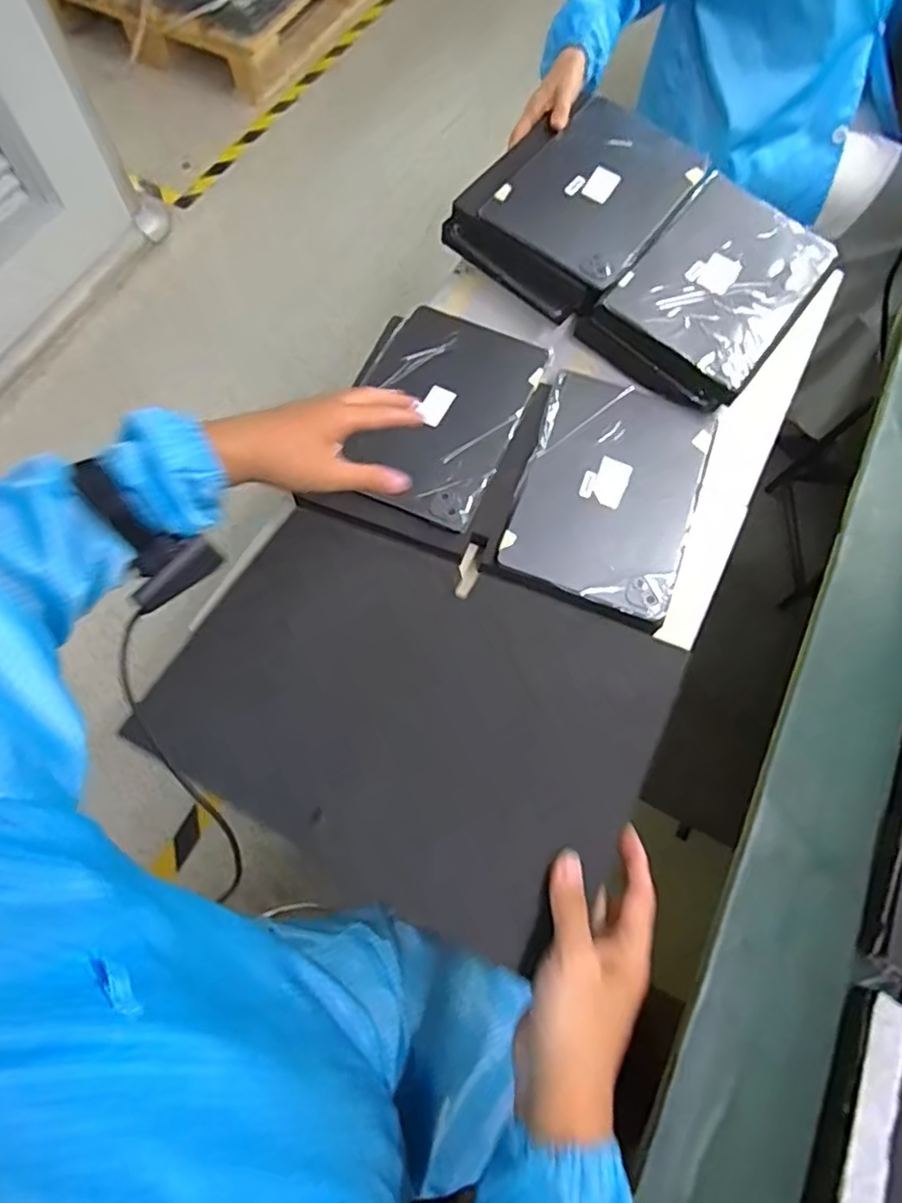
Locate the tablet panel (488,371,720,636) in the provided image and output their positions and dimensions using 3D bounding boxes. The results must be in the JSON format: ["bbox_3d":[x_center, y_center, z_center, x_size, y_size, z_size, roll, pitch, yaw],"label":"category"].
[{"bbox_3d":[0.162,-0.116,0.643,0.174,0.010,0.265,19,69,5],"label":"tablet panel"}]

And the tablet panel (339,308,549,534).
[{"bbox_3d":[-0.016,-0.208,0.671,0.169,0.014,0.257,22,68,6],"label":"tablet panel"}]

